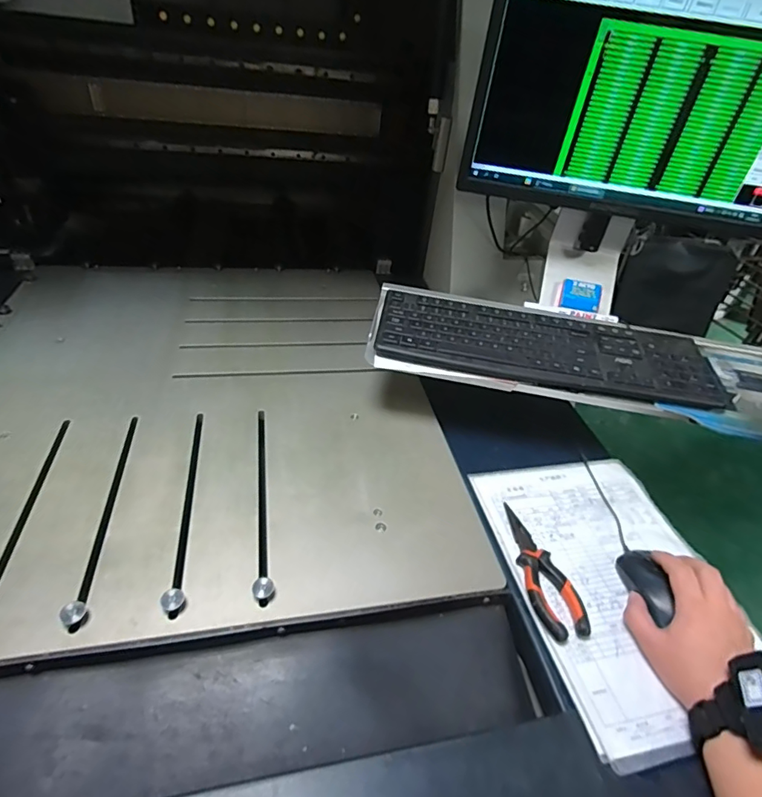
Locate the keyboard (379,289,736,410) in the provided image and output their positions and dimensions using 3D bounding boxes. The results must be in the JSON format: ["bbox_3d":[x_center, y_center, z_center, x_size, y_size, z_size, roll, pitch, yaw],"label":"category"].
[{"bbox_3d":[0.225,-0.069,0.641,0.448,0.032,0.136,9,39,0],"label":"keyboard"}]

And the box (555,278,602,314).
[{"bbox_3d":[0.307,-0.159,0.733,0.063,0.046,0.009,13,3,7],"label":"box"}]

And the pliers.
[{"bbox_3d":[0.164,0.176,0.501,0.047,0.013,0.150,-3,39,-14],"label":"pliers"}]

